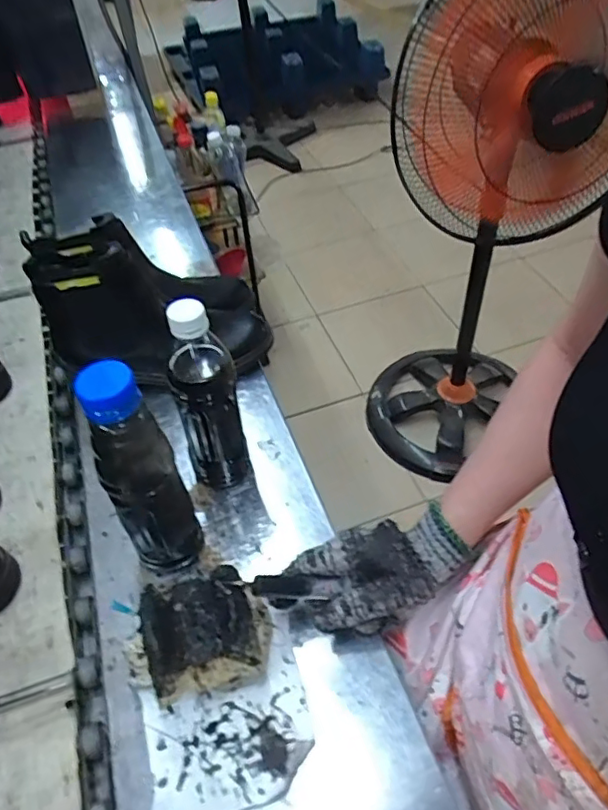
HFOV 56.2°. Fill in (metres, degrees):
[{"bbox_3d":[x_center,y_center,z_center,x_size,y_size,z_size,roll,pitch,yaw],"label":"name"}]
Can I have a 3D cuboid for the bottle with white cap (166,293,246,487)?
[{"bbox_3d":[-0.089,0.000,0.532,0.057,0.212,0.052,-14,48,-10],"label":"bottle with white cap"}]

